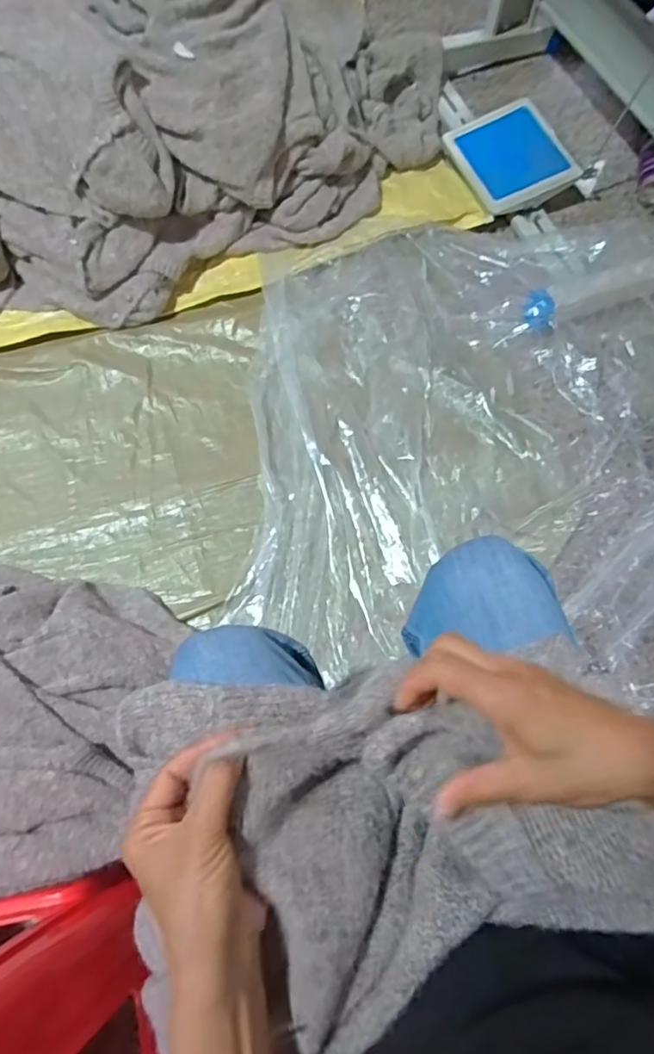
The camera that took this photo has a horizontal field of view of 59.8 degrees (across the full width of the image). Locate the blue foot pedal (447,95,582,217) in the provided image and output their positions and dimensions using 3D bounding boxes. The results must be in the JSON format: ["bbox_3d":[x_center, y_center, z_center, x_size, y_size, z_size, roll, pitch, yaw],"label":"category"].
[{"bbox_3d":[0.383,-0.776,1.192,0.200,0.030,0.239,-23,77,8],"label":"blue foot pedal"}]

